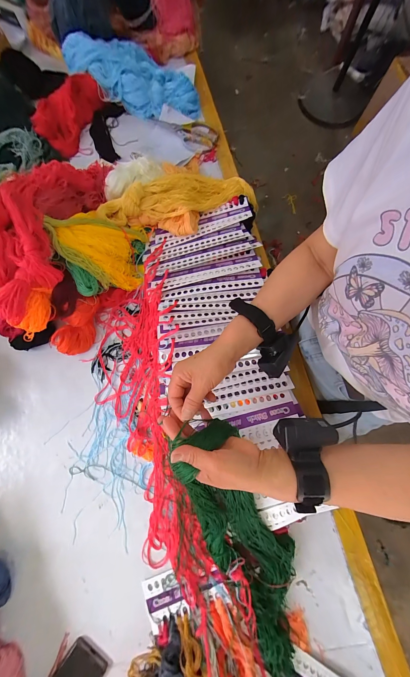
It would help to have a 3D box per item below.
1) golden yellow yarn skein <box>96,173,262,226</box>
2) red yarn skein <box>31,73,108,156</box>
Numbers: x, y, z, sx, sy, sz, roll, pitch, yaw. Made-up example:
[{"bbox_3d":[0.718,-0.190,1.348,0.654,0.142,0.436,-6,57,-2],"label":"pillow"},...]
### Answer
[{"bbox_3d":[-0.100,-0.346,0.583,0.306,0.072,0.117,-13,78,-3],"label":"golden yellow yarn skein"},{"bbox_3d":[-0.403,-0.643,0.669,0.151,0.078,0.212,26,79,5],"label":"red yarn skein"}]

